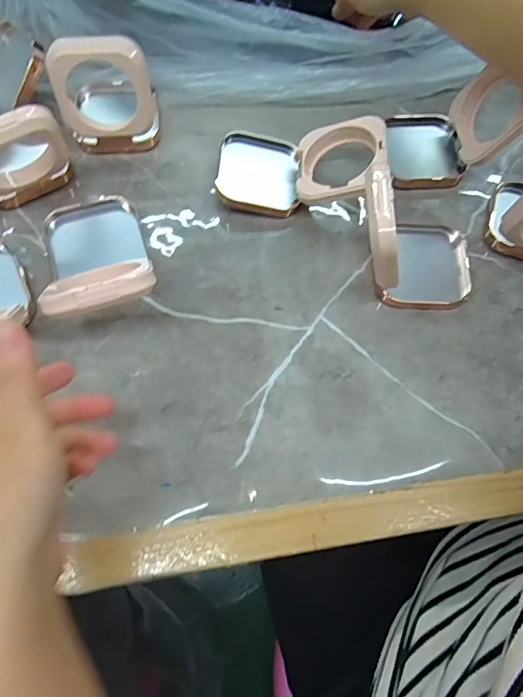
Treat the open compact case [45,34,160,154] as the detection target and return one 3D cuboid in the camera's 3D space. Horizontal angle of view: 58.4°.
[{"bbox_3d":[-0.135,-0.235,0.411,0.078,0.092,0.081,-3,68,-3],"label":"open compact case"}]

